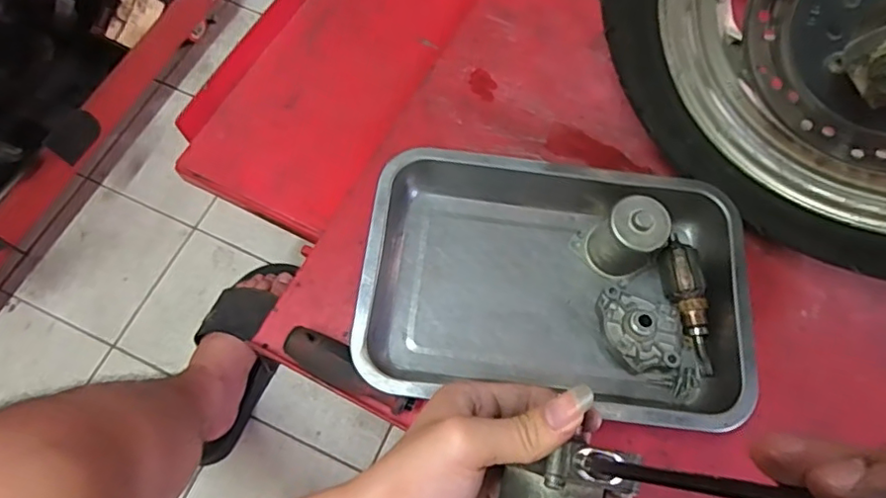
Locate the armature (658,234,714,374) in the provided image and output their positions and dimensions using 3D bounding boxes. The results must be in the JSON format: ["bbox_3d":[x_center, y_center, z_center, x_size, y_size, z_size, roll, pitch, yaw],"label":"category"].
[{"bbox_3d":[0.211,0.046,0.489,0.028,0.033,0.116,-10,70,-6],"label":"armature"}]

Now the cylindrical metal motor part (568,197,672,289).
[{"bbox_3d":[0.153,-0.010,0.488,0.048,0.075,0.060,-41,76,-16],"label":"cylindrical metal motor part"}]

